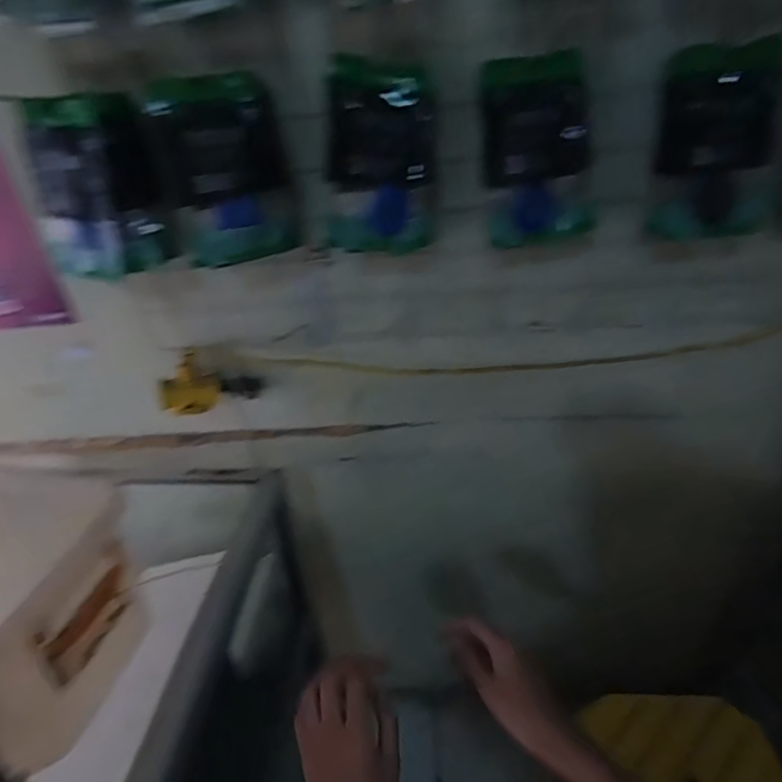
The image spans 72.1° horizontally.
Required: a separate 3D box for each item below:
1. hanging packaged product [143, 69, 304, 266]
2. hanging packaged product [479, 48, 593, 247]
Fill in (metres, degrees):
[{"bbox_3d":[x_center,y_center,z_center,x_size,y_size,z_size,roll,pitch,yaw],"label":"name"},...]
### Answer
[{"bbox_3d":[-0.187,-0.247,0.605,0.138,0.194,0.039,-10,19,2],"label":"hanging packaged product"},{"bbox_3d":[0.167,-0.263,0.596,0.135,0.189,0.031,-11,30,-3],"label":"hanging packaged product"}]

